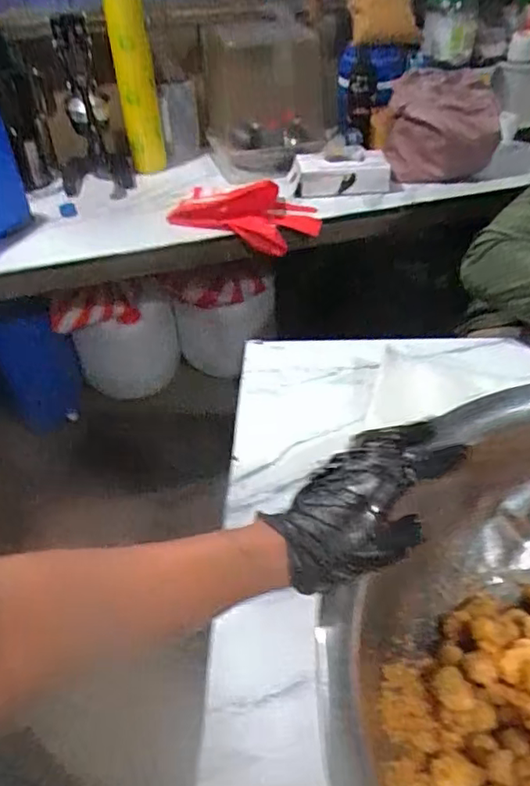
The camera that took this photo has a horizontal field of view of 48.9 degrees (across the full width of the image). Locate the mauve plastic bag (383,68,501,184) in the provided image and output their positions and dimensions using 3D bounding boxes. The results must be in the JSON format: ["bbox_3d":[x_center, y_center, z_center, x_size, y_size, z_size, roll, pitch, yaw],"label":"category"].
[{"bbox_3d":[0.454,-0.674,1.499,0.276,0.231,0.216,9,42,15],"label":"mauve plastic bag"}]

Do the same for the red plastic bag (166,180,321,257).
[{"bbox_3d":[-0.045,-0.419,1.370,0.347,0.095,0.199,7,42,13],"label":"red plastic bag"}]

